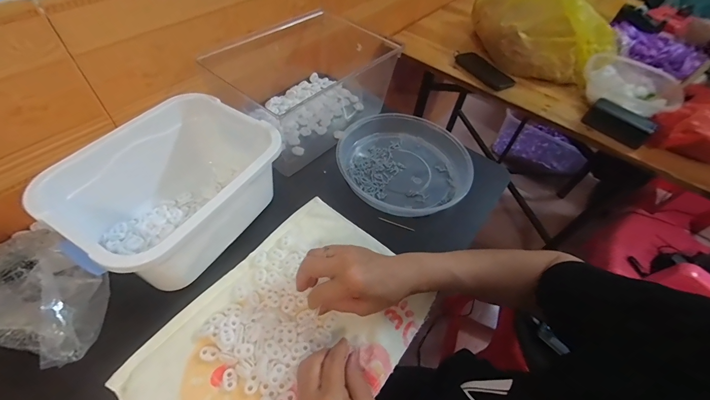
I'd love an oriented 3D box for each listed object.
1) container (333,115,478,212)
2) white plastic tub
[{"bbox_3d":[0.087,-0.066,0.569,0.235,0.044,0.217,12,52,3],"label":"container"},{"bbox_3d":[-0.240,-0.016,0.425,0.179,0.117,0.245,27,54,12],"label":"white plastic tub"}]

